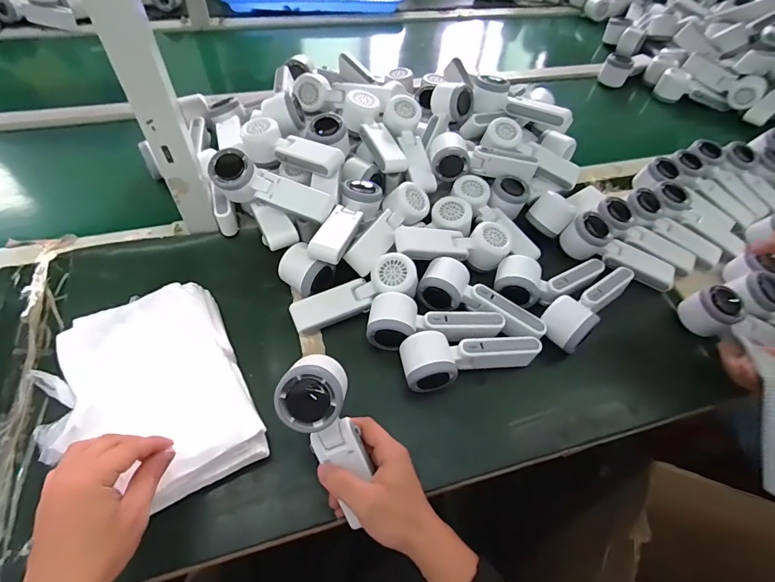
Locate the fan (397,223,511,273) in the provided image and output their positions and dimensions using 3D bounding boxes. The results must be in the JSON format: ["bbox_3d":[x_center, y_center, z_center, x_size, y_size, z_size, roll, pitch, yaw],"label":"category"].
[{"bbox_3d":[0.092,-0.061,0.576,0.165,0.046,0.057,-5,55,-8],"label":"fan"}]

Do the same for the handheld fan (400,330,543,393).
[{"bbox_3d":[0.099,0.084,0.496,0.164,0.055,0.060,-4,55,-8],"label":"handheld fan"}]

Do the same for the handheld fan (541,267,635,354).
[{"bbox_3d":[0.264,0.011,0.546,0.057,0.043,0.159,40,61,21],"label":"handheld fan"}]

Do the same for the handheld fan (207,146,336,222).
[{"bbox_3d":[-0.154,-0.137,0.553,0.166,0.056,0.051,14,55,5],"label":"handheld fan"}]

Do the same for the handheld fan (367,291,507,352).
[{"bbox_3d":[0.059,0.048,0.517,0.162,0.053,0.063,5,55,-1],"label":"handheld fan"}]

